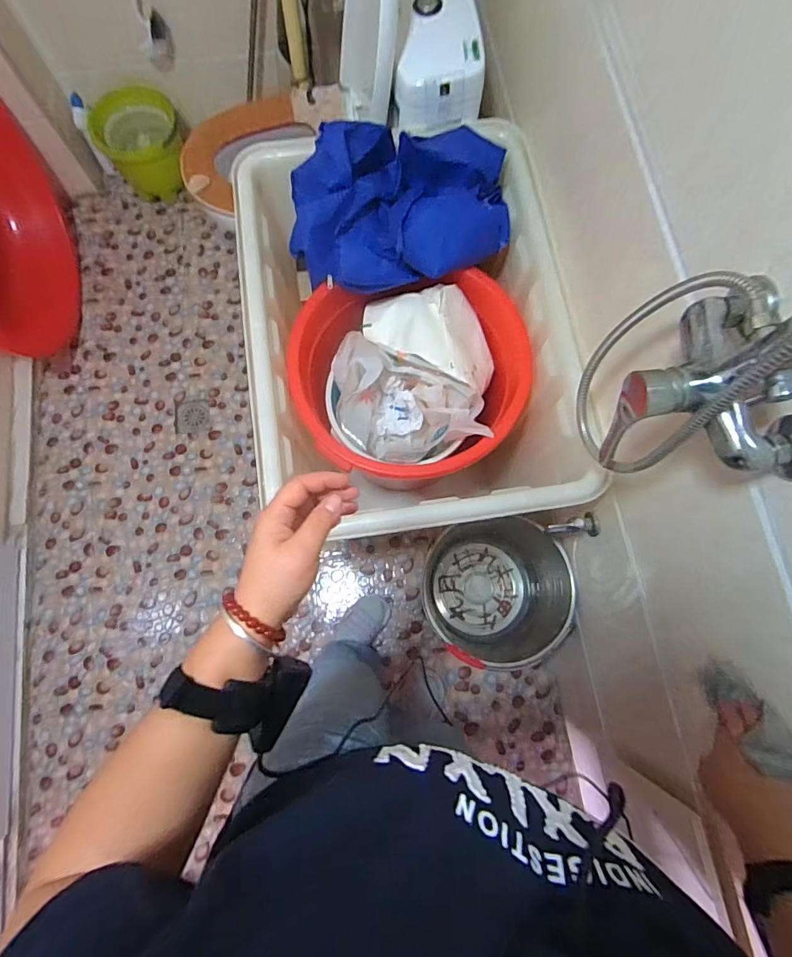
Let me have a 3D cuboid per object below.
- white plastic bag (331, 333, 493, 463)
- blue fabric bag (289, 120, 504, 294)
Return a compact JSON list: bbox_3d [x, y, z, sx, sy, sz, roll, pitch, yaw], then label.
[{"bbox_3d":[0.011,-0.137,1.023,0.351,0.135,0.207,27,77,5],"label":"white plastic bag"},{"bbox_3d":[0.015,-0.533,0.936,0.431,0.148,0.274,-2,76,-2],"label":"blue fabric bag"}]

